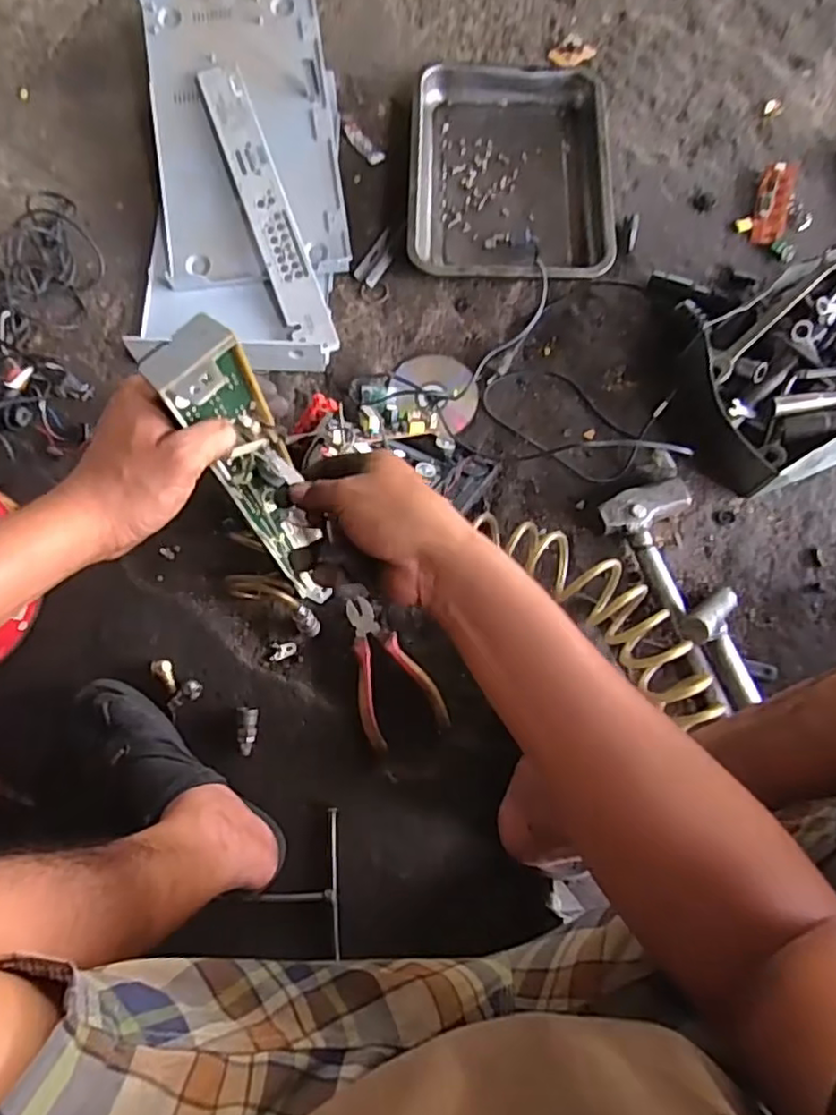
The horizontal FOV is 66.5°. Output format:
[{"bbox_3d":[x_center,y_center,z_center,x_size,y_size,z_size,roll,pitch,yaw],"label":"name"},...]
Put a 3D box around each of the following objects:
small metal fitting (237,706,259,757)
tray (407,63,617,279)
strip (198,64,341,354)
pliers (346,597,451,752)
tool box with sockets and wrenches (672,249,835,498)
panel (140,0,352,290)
[{"bbox_3d":[-0.188,0.192,0.703,0.021,0.015,0.051,0,78,0],"label":"small metal fitting"},{"bbox_3d":[0.124,-0.522,0.867,0.259,0.054,0.349,2,78,0],"label":"tray"},{"bbox_3d":[-0.197,-0.459,0.837,0.060,0.009,0.413,-20,85,-7],"label":"strip"},{"bbox_3d":[-0.040,0.124,0.719,0.090,0.012,0.167,-24,79,-5],"label":"pliers"},{"bbox_3d":[0.491,-0.231,0.767,0.356,0.106,0.228,-19,78,-4],"label":"tool box with sockets and wrenches"},{"bbox_3d":[-0.236,-0.575,0.856,0.238,0.022,0.423,-8,86,-2],"label":"panel"}]

